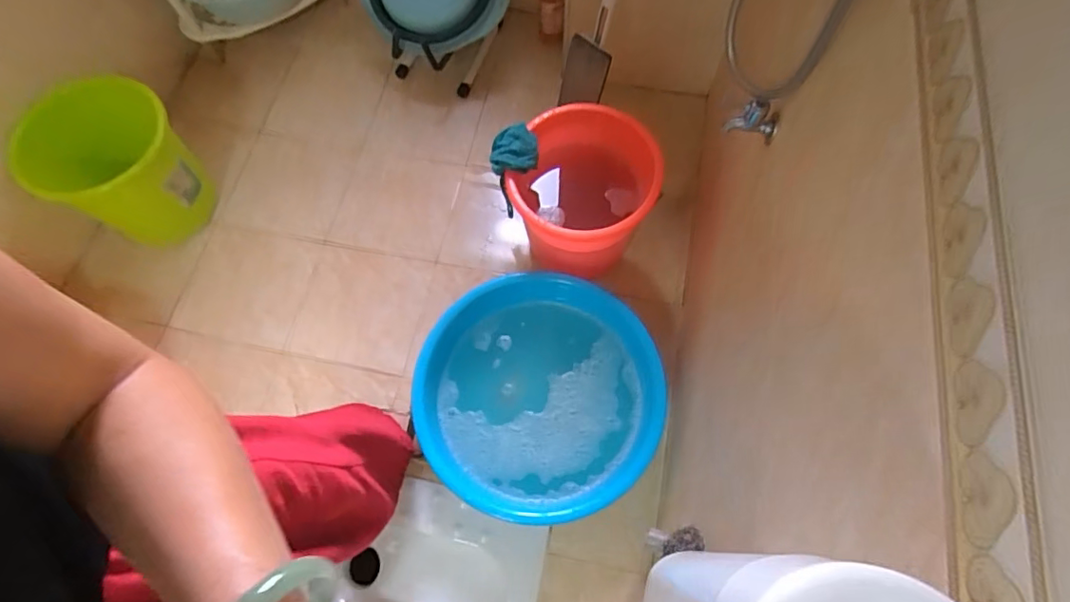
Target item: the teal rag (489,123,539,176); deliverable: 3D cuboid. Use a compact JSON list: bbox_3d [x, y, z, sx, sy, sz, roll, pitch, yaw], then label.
[{"bbox_3d":[-0.041,-0.310,1.129,0.095,0.058,0.081,3,68,3],"label":"teal rag"}]

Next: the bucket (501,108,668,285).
[{"bbox_3d":[0.103,-0.213,1.251,0.295,0.308,0.303,-1,68,1],"label":"bucket"}]

